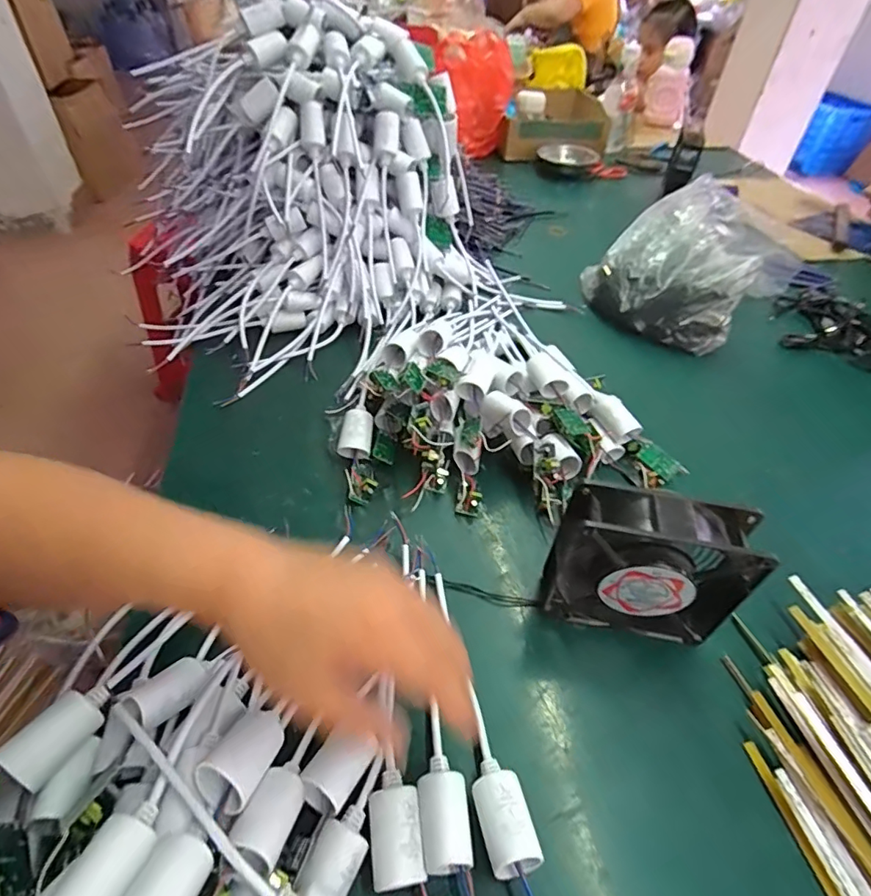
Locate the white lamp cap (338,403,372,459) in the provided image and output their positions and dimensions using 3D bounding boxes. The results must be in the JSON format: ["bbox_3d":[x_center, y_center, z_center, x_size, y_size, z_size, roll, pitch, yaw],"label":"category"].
[{"bbox_3d":[-0.079,-0.014,0.497,0.032,0.031,0.045,0,46,-4],"label":"white lamp cap"}]

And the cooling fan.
[{"bbox_3d":[0.144,0.082,0.353,0.123,0.113,0.042,9,46,5],"label":"cooling fan"}]

